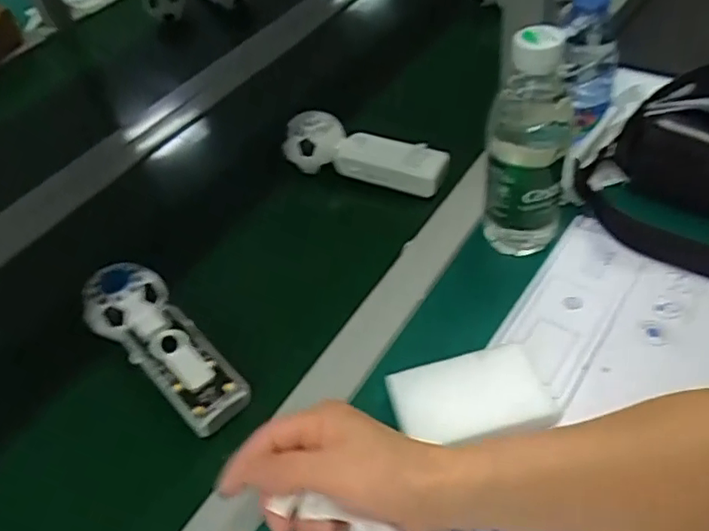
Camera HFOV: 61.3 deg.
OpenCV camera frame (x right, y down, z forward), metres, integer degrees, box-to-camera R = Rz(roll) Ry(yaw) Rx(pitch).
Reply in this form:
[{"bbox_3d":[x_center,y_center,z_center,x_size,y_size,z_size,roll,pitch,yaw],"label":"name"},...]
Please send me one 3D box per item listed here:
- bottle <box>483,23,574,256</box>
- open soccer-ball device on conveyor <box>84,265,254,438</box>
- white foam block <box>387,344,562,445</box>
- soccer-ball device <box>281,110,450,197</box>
[{"bbox_3d":[0.134,-0.090,0.459,0.062,0.180,0.057,11,51,15],"label":"bottle"},{"bbox_3d":[-0.149,0.061,0.461,0.061,0.043,0.159,-35,53,-23],"label":"open soccer-ball device on conveyor"},{"bbox_3d":[0.083,0.090,0.411,0.107,0.020,0.056,-15,45,-3],"label":"white foam block"},{"bbox_3d":[0.009,-0.116,0.592,0.166,0.050,0.049,11,49,21],"label":"soccer-ball device"}]

